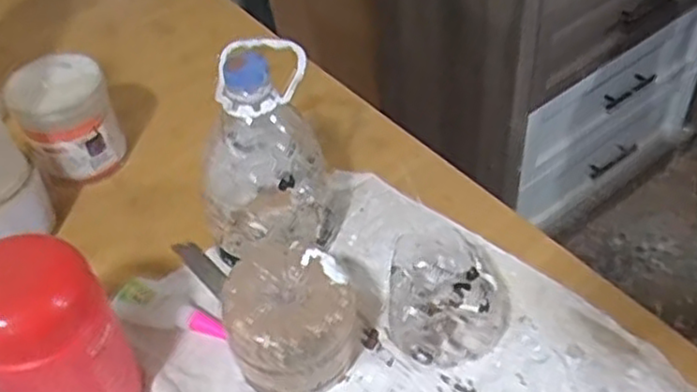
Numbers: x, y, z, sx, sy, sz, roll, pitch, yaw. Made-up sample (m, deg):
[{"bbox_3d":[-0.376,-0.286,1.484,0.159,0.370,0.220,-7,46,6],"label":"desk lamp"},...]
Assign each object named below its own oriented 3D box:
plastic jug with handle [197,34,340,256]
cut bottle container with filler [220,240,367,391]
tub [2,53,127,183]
[{"bbox_3d":[-0.062,-0.033,0.546,0.095,0.158,0.111,-5,45,-1],"label":"plastic jug with handle"},{"bbox_3d":[-0.035,0.082,0.489,0.084,0.082,0.101,6,46,10],"label":"cut bottle container with filler"},{"bbox_3d":[-0.252,-0.070,0.647,0.083,0.081,0.077,-27,50,-21],"label":"tub"}]

